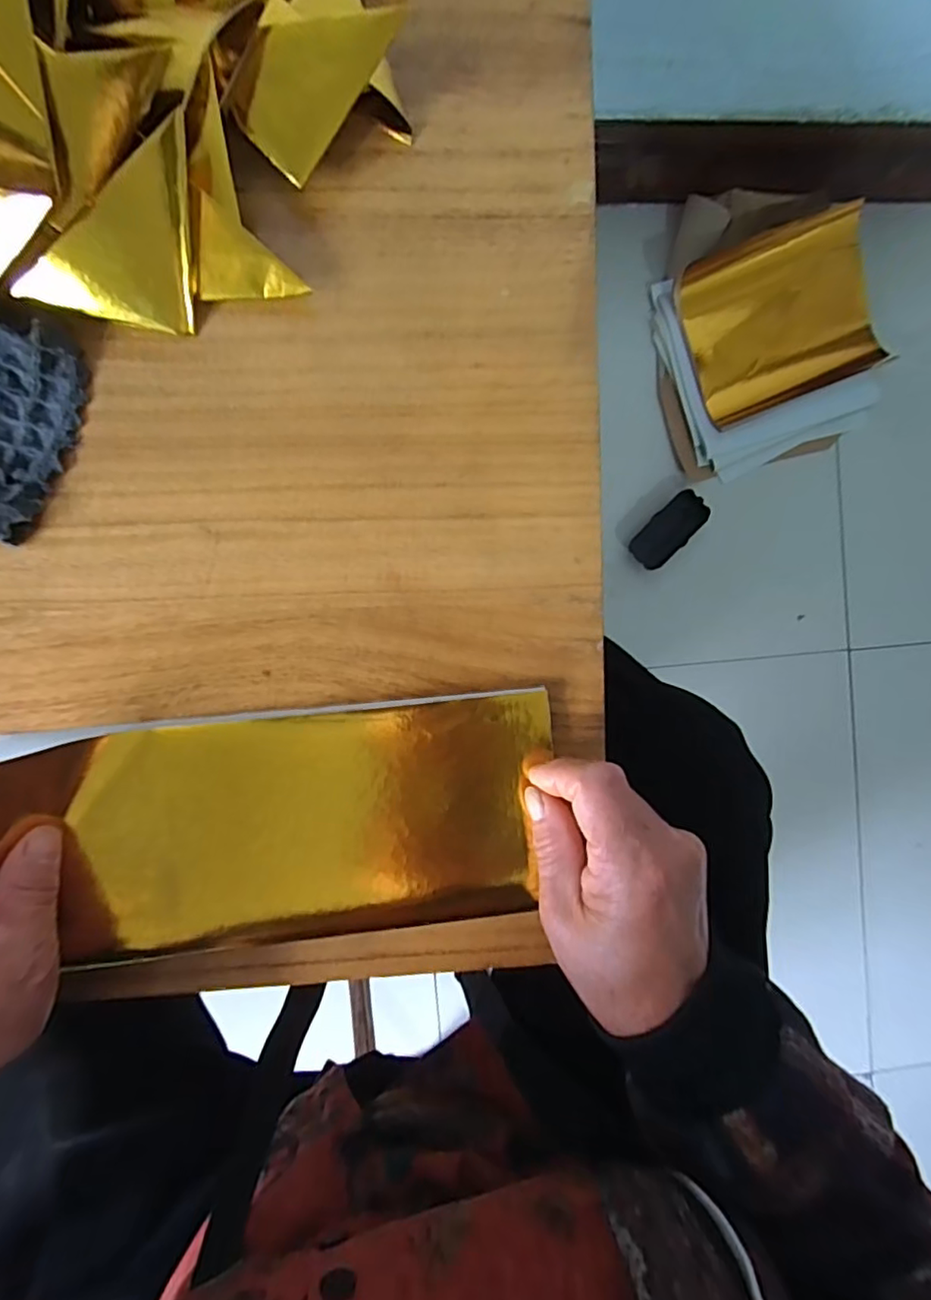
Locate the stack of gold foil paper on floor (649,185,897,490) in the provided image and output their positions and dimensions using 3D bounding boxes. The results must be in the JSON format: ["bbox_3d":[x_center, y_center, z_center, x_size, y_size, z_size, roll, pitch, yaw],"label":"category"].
[{"bbox_3d":[0.374,-0.410,0.733,0.270,0.062,0.333,-18,93,-3],"label":"stack of gold foil paper on floor"}]

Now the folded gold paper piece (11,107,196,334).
[{"bbox_3d":[-0.147,-0.175,0.239,0.063,0.035,0.067,0,93,-5],"label":"folded gold paper piece"}]

